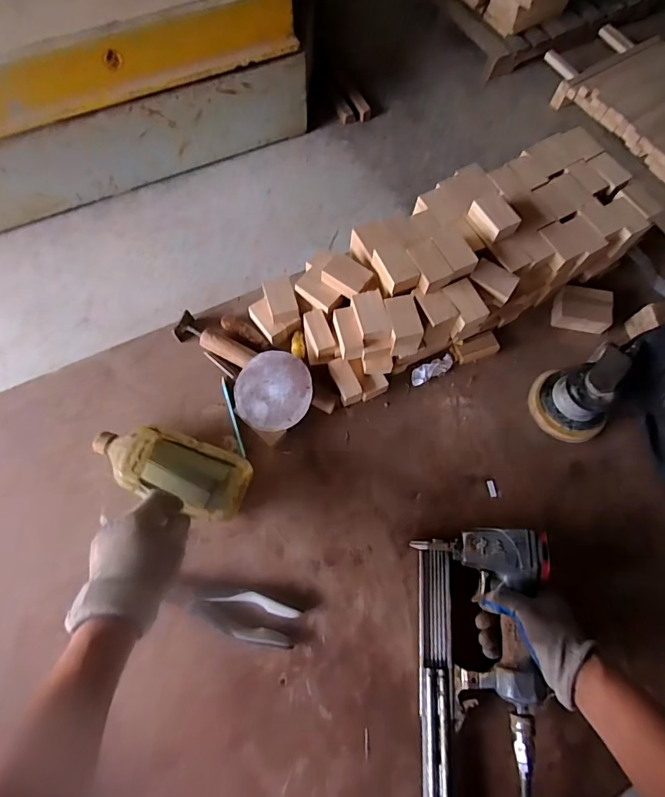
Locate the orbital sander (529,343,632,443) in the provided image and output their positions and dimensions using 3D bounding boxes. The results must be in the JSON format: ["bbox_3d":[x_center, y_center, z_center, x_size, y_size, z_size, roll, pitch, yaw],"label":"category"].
[{"bbox_3d":[0.376,-0.005,0.652,0.130,0.099,0.116,-17,71,-9],"label":"orbital sander"}]

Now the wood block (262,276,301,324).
[{"bbox_3d":[-0.078,-0.149,0.667,0.043,0.025,0.065,-14,72,-8],"label":"wood block"}]

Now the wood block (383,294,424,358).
[{"bbox_3d":[0.099,-0.104,0.627,0.043,0.054,0.070,-9,71,-6],"label":"wood block"}]

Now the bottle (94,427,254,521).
[{"bbox_3d":[-0.216,0.097,0.596,0.201,0.084,0.084,20,70,5],"label":"bottle"}]

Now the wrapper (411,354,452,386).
[{"bbox_3d":[0.158,-0.046,0.696,0.072,0.016,0.027,-23,72,-11],"label":"wrapper"}]

